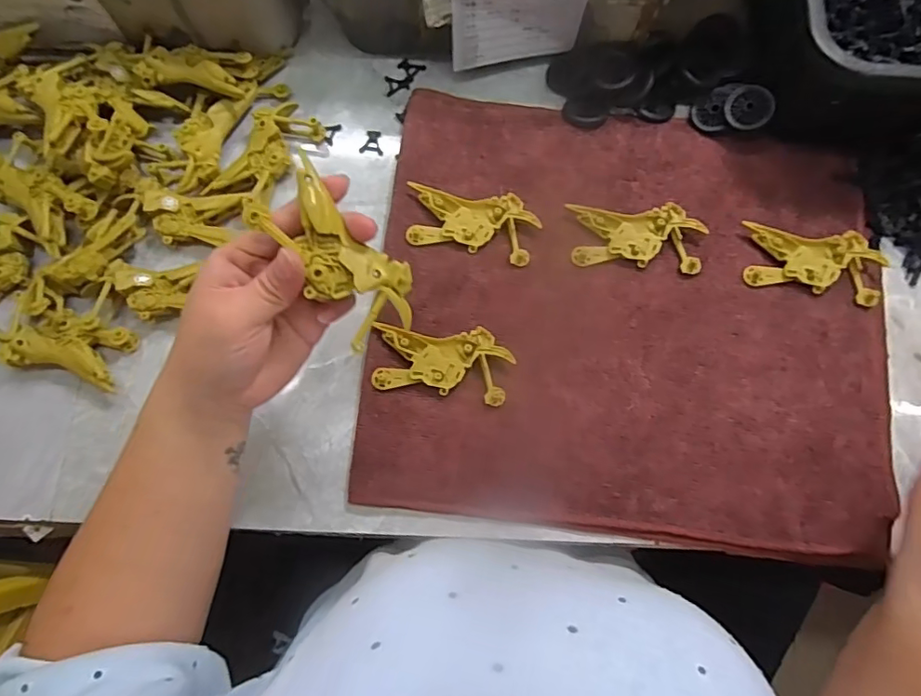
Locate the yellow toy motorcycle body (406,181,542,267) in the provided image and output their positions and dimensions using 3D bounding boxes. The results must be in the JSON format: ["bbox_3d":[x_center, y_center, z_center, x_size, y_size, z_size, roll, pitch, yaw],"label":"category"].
[{"bbox_3d":[0.009,-0.100,0.430,0.100,0.008,0.050,12,78,4],"label":"yellow toy motorcycle body"}]

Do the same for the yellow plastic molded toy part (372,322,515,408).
[{"bbox_3d":[-0.014,0.010,0.404,0.099,0.010,0.051,8,78,3],"label":"yellow plastic molded toy part"}]

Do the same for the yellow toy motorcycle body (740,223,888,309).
[{"bbox_3d":[0.274,-0.066,0.418,0.099,0.012,0.051,12,78,4],"label":"yellow toy motorcycle body"}]

